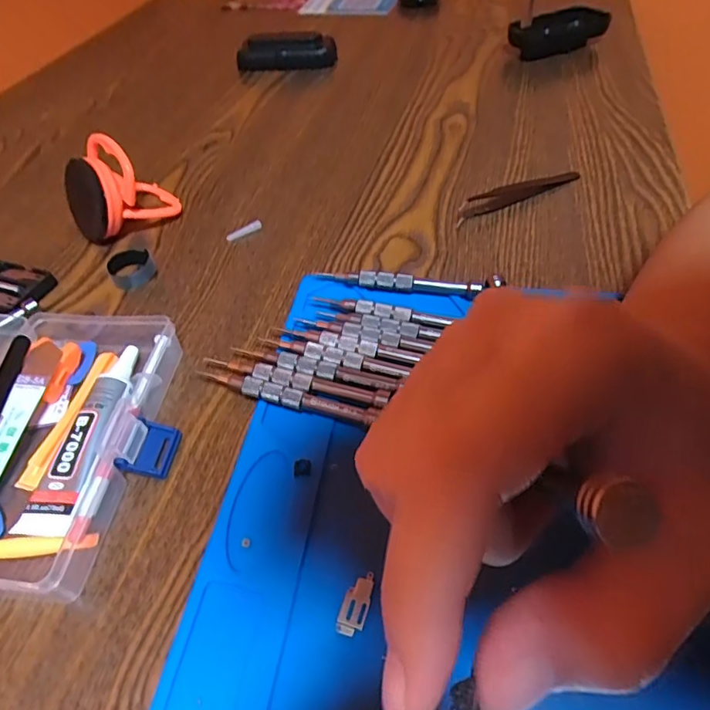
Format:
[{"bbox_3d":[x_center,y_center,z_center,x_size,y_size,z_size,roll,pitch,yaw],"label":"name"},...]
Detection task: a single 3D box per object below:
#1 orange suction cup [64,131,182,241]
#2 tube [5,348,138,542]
[{"bbox_3d":[-0.175,-0.125,0.374,0.070,0.059,0.060,-29,52,-19],"label":"orange suction cup"},{"bbox_3d":[-0.129,0.038,0.255,0.026,0.017,0.103,5,49,10],"label":"tube"}]

